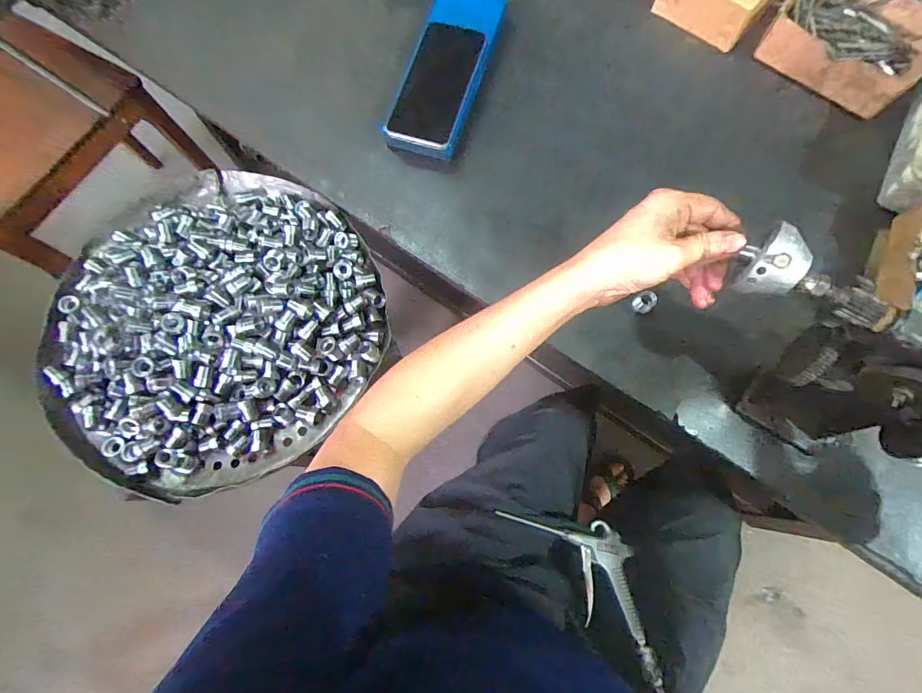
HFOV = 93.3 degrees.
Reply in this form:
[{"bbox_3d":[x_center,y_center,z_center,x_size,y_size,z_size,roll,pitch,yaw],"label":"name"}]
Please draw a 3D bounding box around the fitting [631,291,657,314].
[{"bbox_3d":[0.195,-0.047,0.460,0.020,0.017,0.019,0,75,1],"label":"fitting"}]

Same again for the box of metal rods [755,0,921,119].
[{"bbox_3d":[0.472,-0.372,0.533,0.144,0.055,0.175,-44,78,-10],"label":"box of metal rods"}]

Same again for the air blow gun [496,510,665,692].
[{"bbox_3d":[0.160,0.266,0.511,0.103,0.049,0.249,-37,77,-9],"label":"air blow gun"}]

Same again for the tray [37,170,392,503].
[{"bbox_3d":[-0.287,-0.038,0.495,0.365,0.069,0.366,-32,76,-8],"label":"tray"}]

